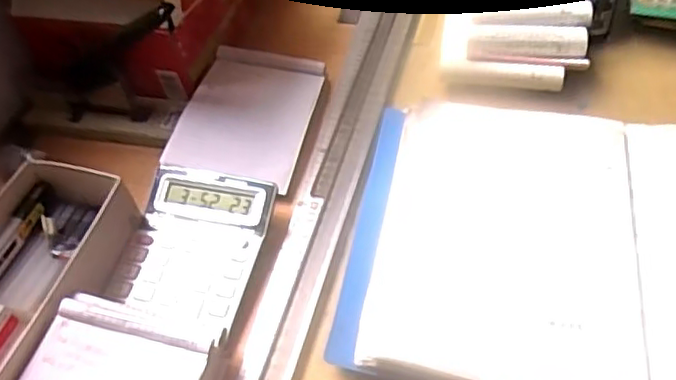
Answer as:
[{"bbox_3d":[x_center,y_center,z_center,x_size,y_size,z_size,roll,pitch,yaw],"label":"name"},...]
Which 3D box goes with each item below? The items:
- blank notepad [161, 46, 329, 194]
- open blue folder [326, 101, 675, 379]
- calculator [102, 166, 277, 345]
[{"bbox_3d":[-0.102,-0.090,0.719,0.138,0.012,0.198,12,51,3],"label":"blank notepad"},{"bbox_3d":[0.257,0.053,0.563,0.475,0.042,0.323,7,49,11],"label":"open blue folder"},{"bbox_3d":[-0.142,0.057,0.605,0.131,0.033,0.166,8,49,12],"label":"calculator"}]

